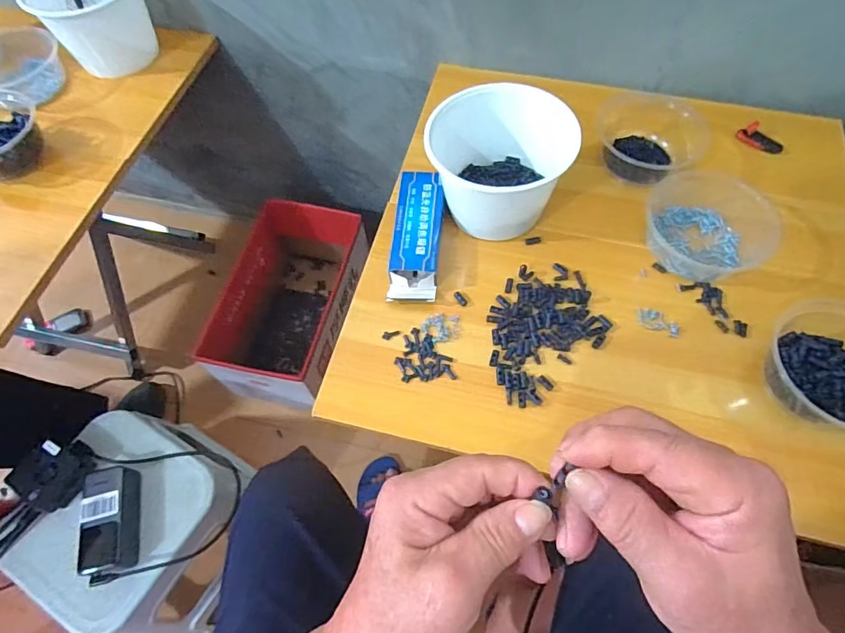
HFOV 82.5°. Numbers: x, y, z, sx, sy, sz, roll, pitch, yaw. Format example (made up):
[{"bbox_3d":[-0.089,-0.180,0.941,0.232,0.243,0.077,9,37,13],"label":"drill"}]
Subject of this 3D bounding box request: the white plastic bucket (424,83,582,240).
[{"bbox_3d":[0.088,-0.173,0.571,0.150,0.108,0.133,27,65,14],"label":"white plastic bucket"}]

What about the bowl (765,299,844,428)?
[{"bbox_3d":[0.411,0.048,0.481,0.141,0.075,0.130,0,62,0],"label":"bowl"}]

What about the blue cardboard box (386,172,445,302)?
[{"bbox_3d":[-0.006,-0.102,0.589,0.058,0.032,0.174,5,62,3],"label":"blue cardboard box"}]

